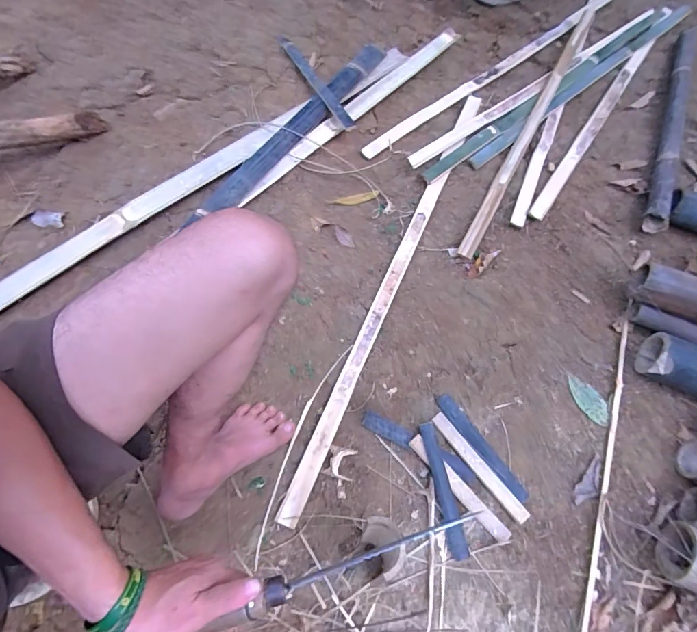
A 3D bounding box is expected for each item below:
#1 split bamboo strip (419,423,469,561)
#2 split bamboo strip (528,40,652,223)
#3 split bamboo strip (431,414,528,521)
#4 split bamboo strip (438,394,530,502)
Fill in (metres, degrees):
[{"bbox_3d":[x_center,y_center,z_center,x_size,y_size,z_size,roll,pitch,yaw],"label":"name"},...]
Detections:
[{"bbox_3d":[0.159,0.285,0.657,0.033,0.014,0.207,-11,68,-7],"label":"split bamboo strip"},{"bbox_3d":[0.624,-0.496,0.986,0.035,0.017,0.772,34,70,11],"label":"split bamboo strip"},{"bbox_3d":[0.221,0.255,0.674,0.025,0.007,0.207,-36,73,-16],"label":"split bamboo strip"},{"bbox_3d":[0.230,0.227,0.686,0.032,0.008,0.209,-33,72,-15],"label":"split bamboo strip"}]

